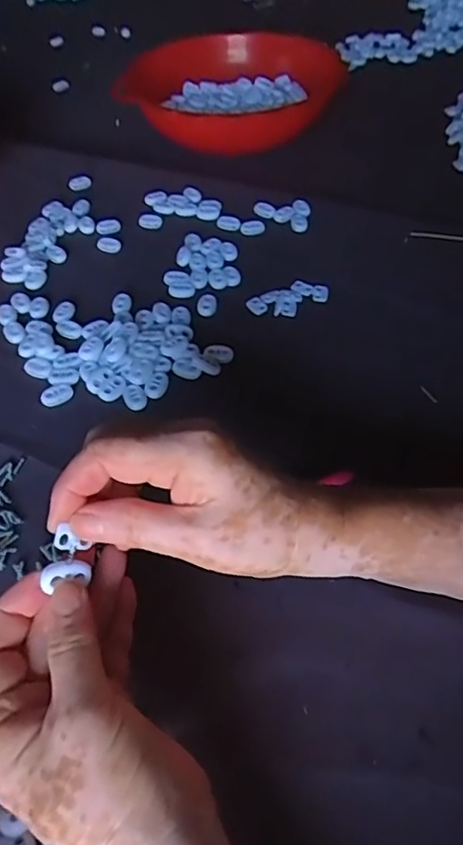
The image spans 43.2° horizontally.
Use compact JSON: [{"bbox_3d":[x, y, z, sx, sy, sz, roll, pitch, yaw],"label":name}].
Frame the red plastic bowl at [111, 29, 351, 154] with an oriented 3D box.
[{"bbox_3d":[-0.006,-0.367,0.663,0.222,0.070,0.222,-2,50,2],"label":"red plastic bowl"}]

